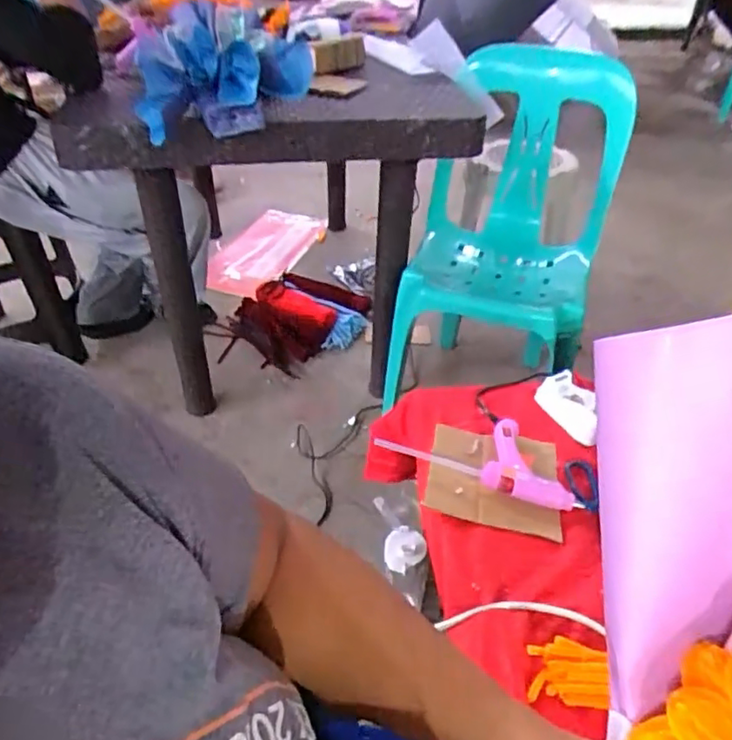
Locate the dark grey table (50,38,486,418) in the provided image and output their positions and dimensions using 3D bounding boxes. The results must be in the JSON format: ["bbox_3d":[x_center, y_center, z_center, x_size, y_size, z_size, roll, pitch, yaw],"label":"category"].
[{"bbox_3d":[-0.179,-0.298,1.385,0.736,0.685,0.494,-5,40,-7],"label":"dark grey table"}]

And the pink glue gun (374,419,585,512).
[{"bbox_3d":[0.139,0.096,0.716,0.232,0.024,0.096,14,41,16],"label":"pink glue gun"}]

